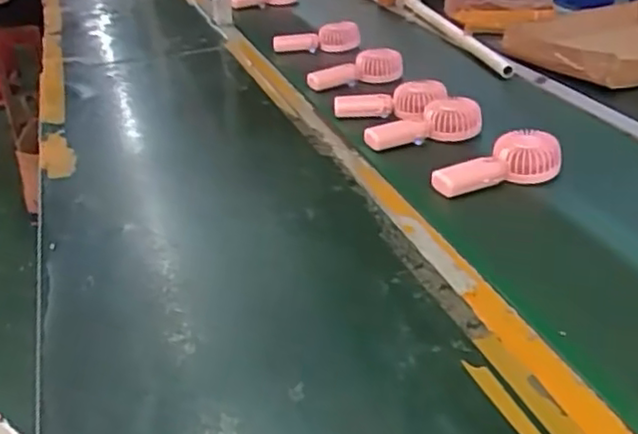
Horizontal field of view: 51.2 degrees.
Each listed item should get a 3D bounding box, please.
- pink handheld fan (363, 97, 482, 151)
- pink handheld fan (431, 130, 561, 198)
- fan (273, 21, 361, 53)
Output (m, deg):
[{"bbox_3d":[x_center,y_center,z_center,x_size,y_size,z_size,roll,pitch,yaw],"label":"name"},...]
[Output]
[{"bbox_3d":[0.160,-0.140,1.019,0.180,0.040,0.076,-11,32,-13],"label":"pink handheld fan"},{"bbox_3d":[0.235,-0.066,0.908,0.186,0.068,0.064,-8,31,-8],"label":"pink handheld fan"},{"bbox_3d":[-0.004,-0.374,1.409,0.181,0.048,0.065,4,34,12],"label":"fan"}]

